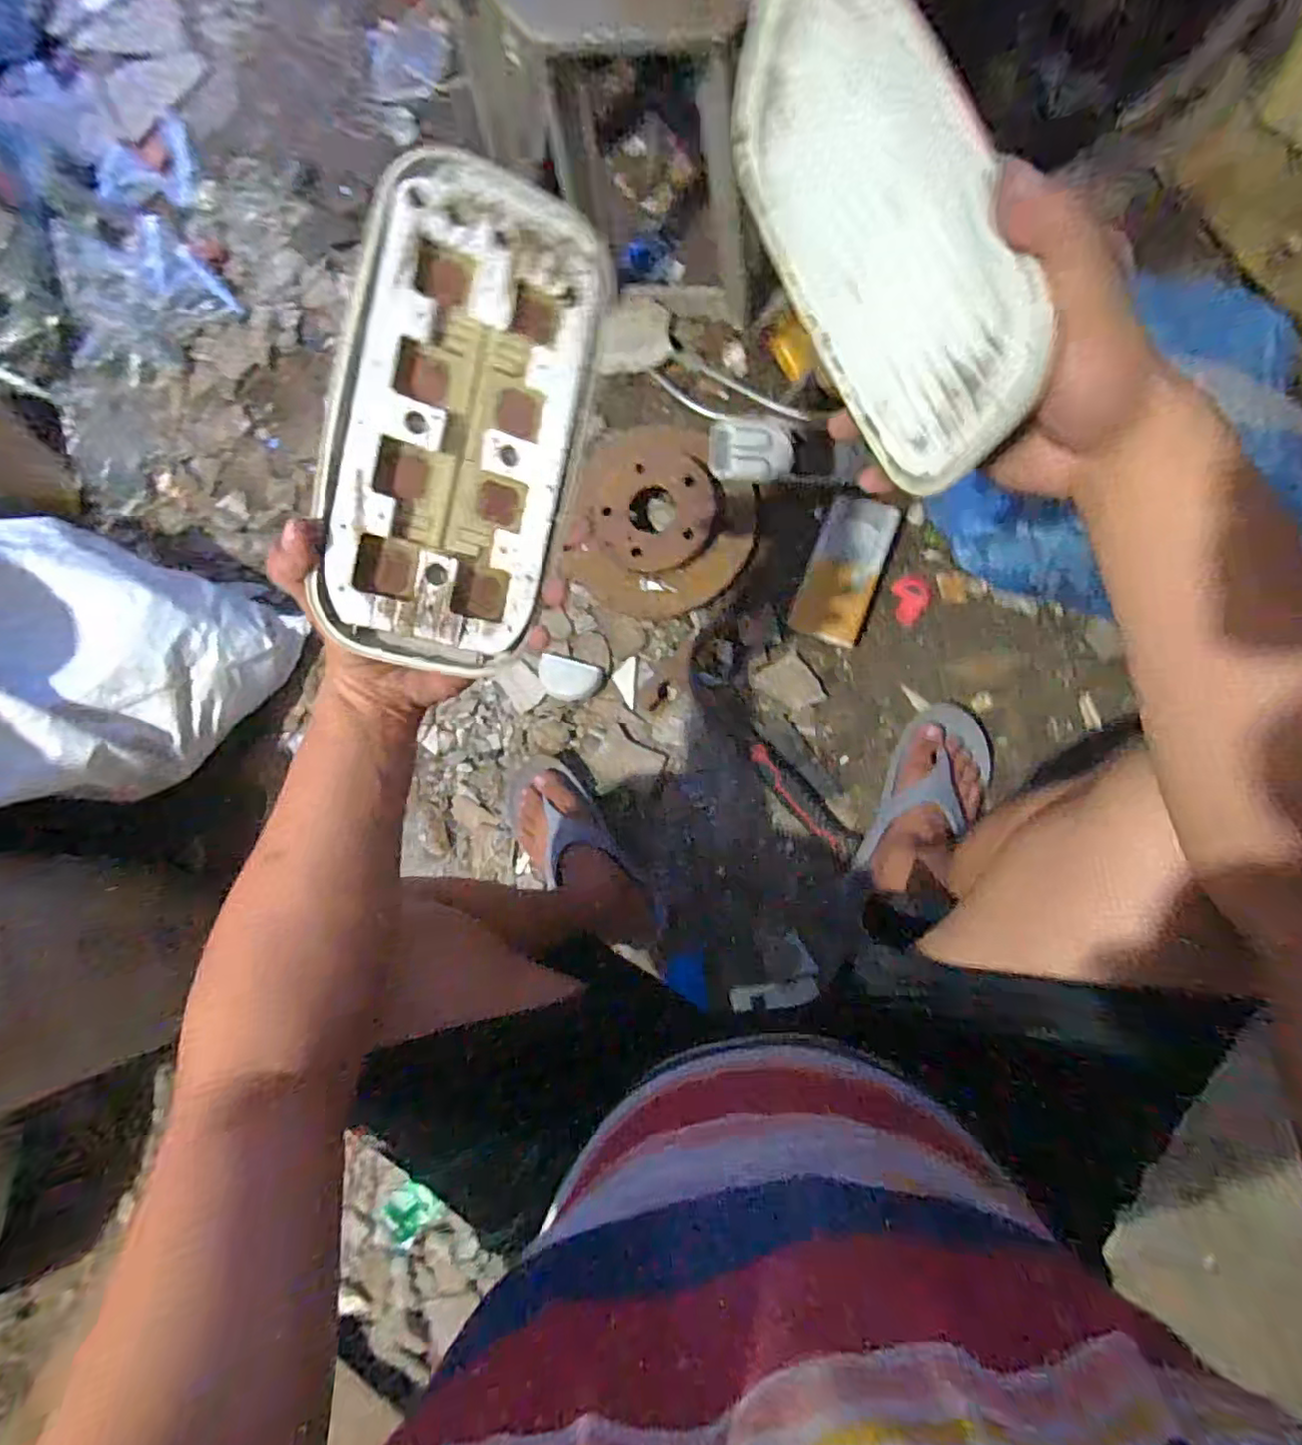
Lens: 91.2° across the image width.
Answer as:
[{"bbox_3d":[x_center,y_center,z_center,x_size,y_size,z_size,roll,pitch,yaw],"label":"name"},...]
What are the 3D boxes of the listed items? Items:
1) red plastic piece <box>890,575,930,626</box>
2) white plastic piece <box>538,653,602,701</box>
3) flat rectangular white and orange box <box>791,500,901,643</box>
[{"bbox_3d":[0.319,-0.150,0.779,0.041,0.013,0.056,-10,85,8],"label":"red plastic piece"},{"bbox_3d":[-0.108,-0.056,0.826,0.078,0.017,0.053,15,88,10],"label":"white plastic piece"},{"bbox_3d":[0.236,-0.185,0.777,0.081,0.017,0.168,20,102,10],"label":"flat rectangular white and orange box"}]

